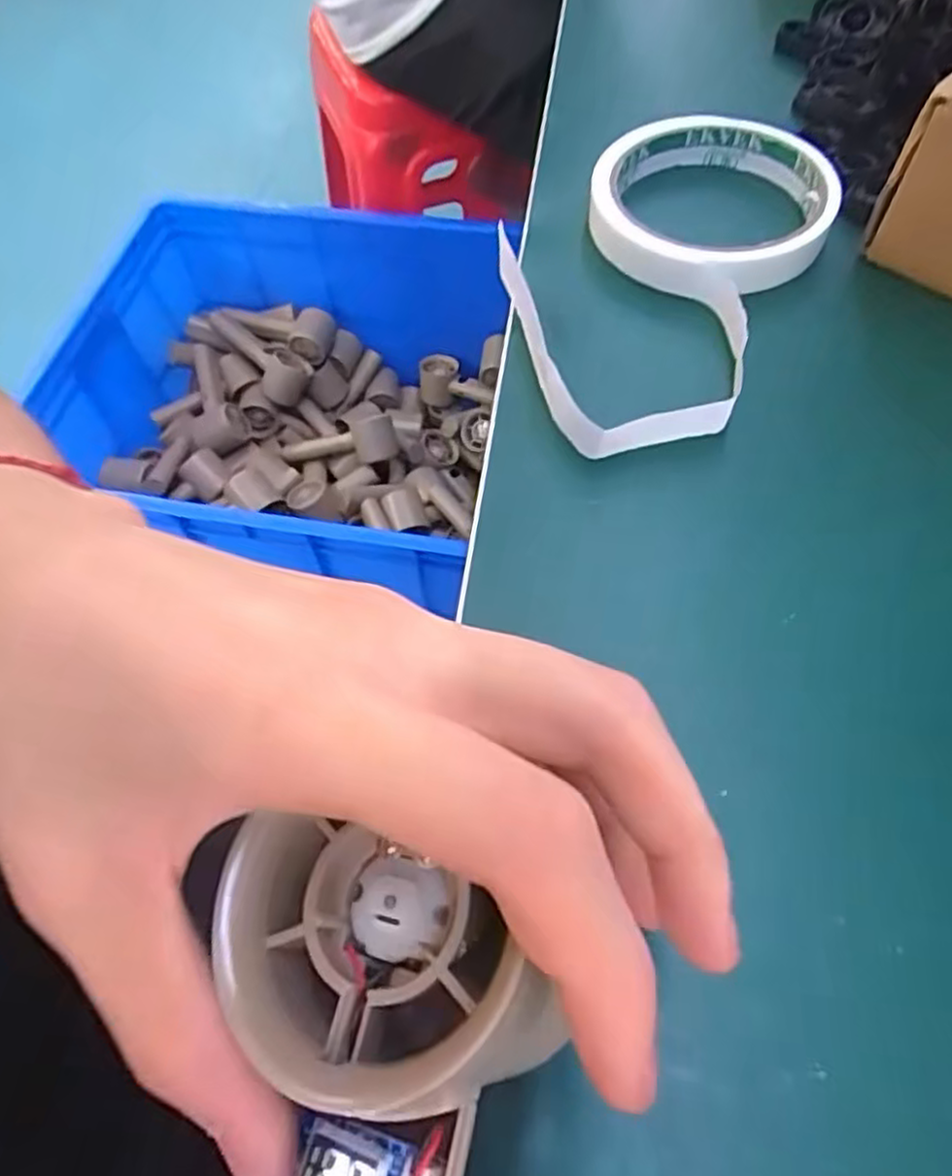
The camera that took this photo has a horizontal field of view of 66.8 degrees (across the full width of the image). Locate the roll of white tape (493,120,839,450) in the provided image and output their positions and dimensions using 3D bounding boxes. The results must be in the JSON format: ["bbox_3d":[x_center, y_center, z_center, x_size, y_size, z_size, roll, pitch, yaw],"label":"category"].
[{"bbox_3d":[0.065,-0.120,0.268,0.101,0.019,0.174,26,65,16],"label":"roll of white tape"}]

